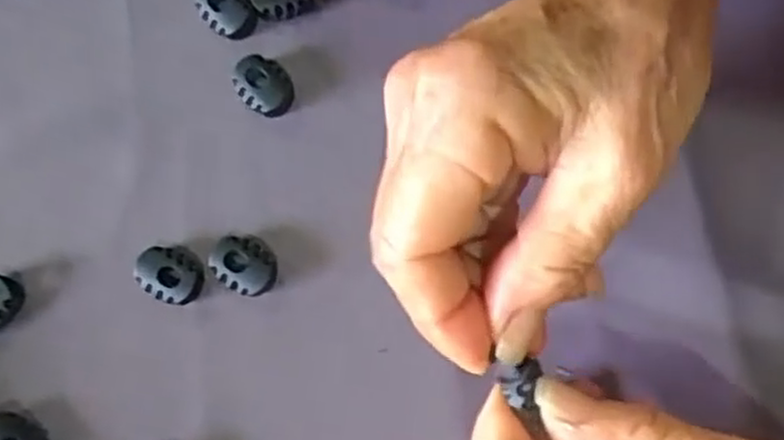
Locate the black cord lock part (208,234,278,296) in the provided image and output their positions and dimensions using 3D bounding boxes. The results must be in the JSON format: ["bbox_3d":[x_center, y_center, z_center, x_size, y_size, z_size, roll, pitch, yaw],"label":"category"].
[{"bbox_3d":[-0.050,0.015,0.254,0.019,0.009,0.022,-39,81,-7],"label":"black cord lock part"}]

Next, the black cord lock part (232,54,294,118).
[{"bbox_3d":[-0.046,-0.048,0.265,0.018,0.006,0.024,-41,82,-7],"label":"black cord lock part"}]

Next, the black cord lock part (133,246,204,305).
[{"bbox_3d":[-0.075,0.018,0.253,0.023,0.007,0.018,10,79,2],"label":"black cord lock part"}]

